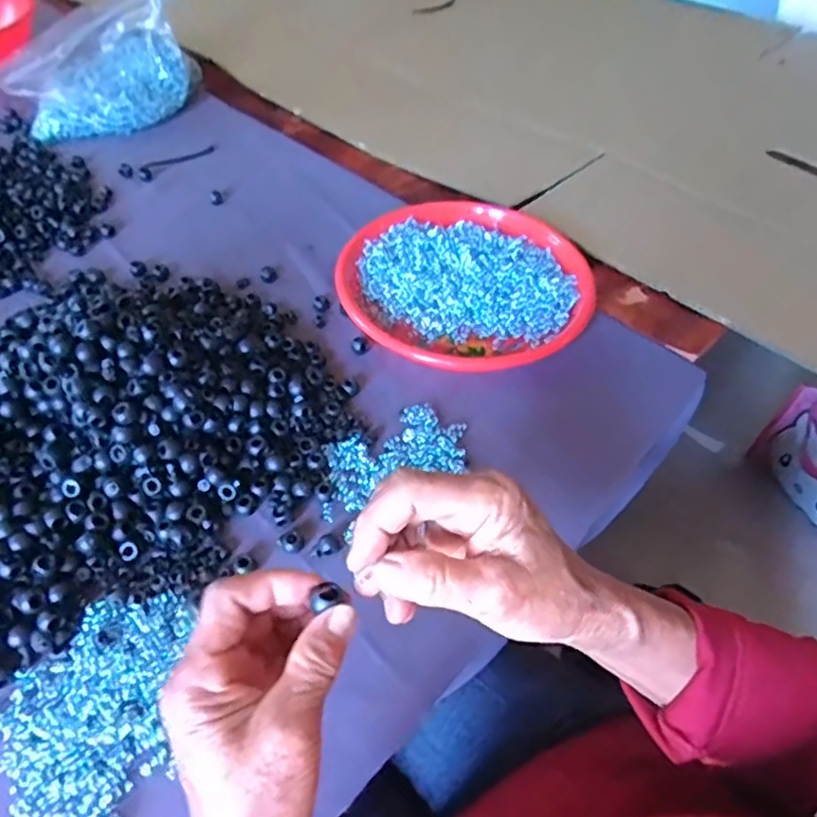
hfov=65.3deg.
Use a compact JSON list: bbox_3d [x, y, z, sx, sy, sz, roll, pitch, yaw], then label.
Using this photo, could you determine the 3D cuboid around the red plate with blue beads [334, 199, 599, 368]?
[{"bbox_3d":[0.049,-0.127,0.622,0.230,0.027,0.225,1,50,-1],"label":"red plate with blue beads"}]

